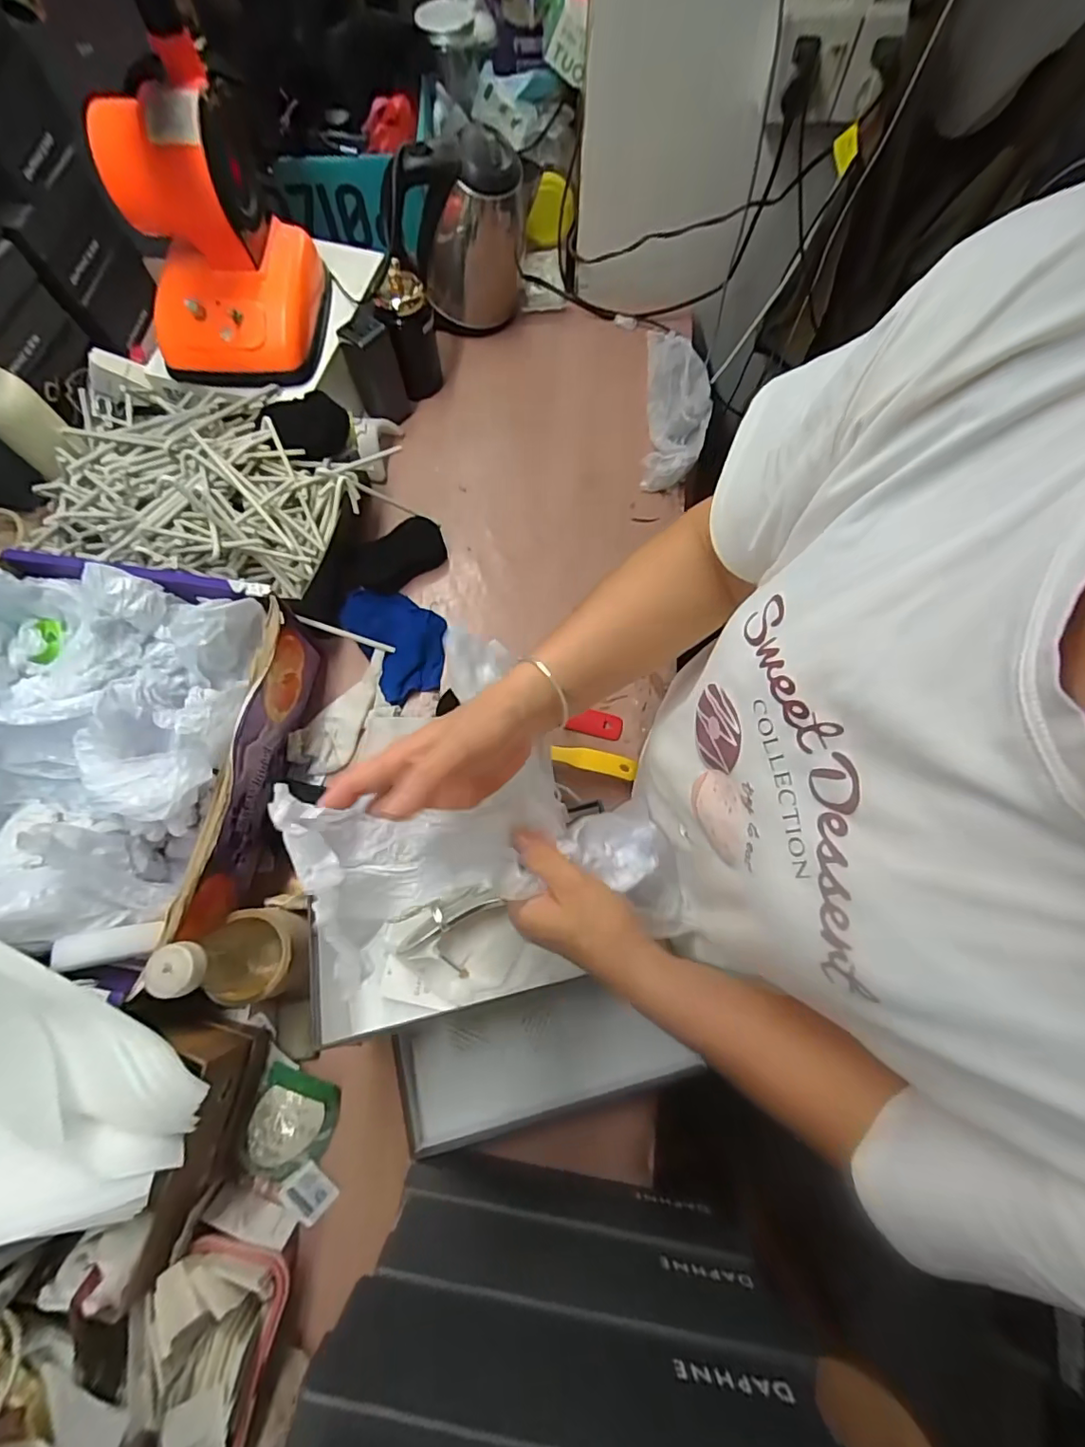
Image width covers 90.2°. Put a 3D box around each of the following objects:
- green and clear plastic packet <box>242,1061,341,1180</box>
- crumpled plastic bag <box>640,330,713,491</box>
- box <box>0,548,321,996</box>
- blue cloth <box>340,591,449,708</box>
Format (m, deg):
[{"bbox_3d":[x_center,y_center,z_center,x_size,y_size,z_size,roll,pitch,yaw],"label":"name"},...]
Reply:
[{"bbox_3d":[-0.251,0.401,0.540,0.080,0.013,0.093,17,73,4],"label":"green and clear plastic packet"},{"bbox_3d":[0.203,-0.471,0.798,0.100,0.048,0.276,6,73,1],"label":"crumpled plastic bag"},{"bbox_3d":[-0.423,0.034,0.545,0.317,0.169,0.381,7,73,1],"label":"box"},{"bbox_3d":[-0.185,-0.114,0.698,0.106,0.031,0.161,-32,76,-10],"label":"blue cloth"}]

